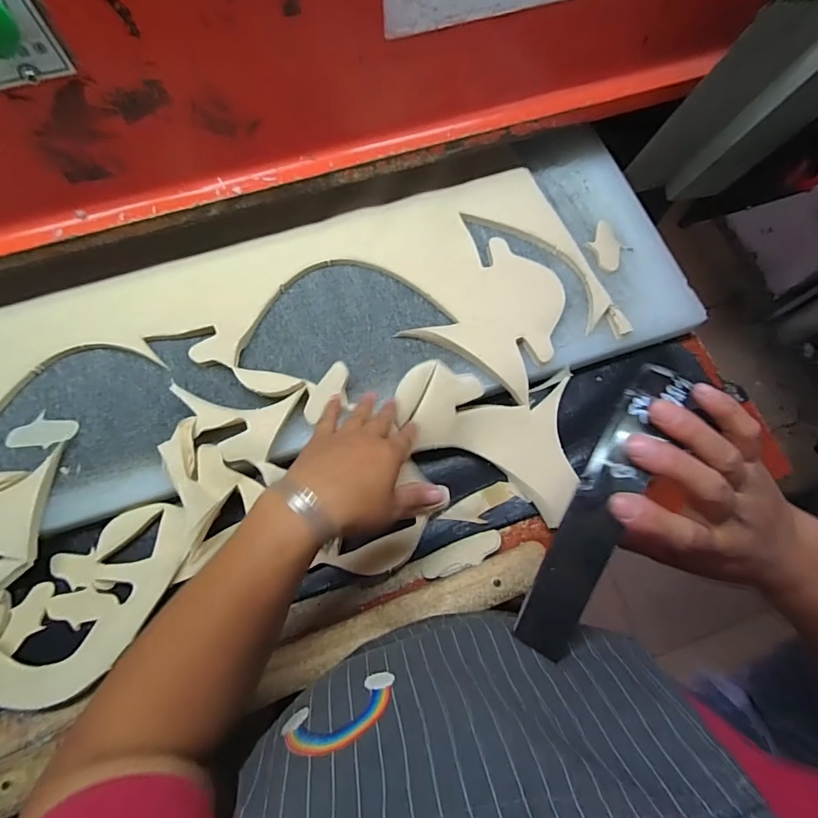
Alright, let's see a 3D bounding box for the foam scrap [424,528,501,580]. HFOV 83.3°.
[{"bbox_3d":[0.055,0.149,0.469,0.085,0.015,0.024,-21,76,-6],"label":"foam scrap"}]

